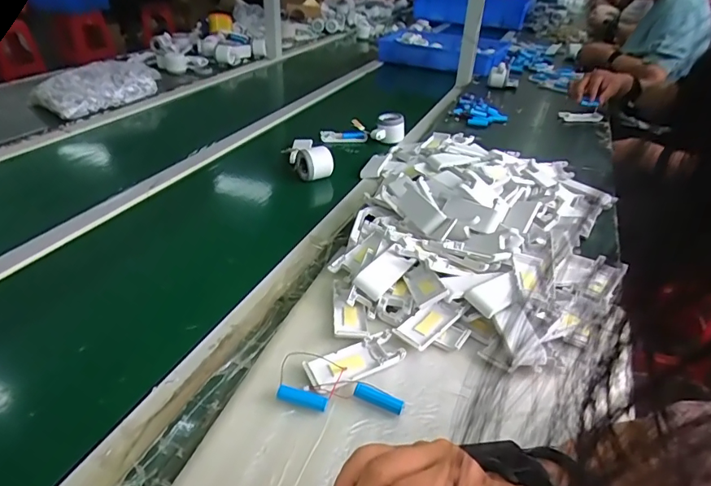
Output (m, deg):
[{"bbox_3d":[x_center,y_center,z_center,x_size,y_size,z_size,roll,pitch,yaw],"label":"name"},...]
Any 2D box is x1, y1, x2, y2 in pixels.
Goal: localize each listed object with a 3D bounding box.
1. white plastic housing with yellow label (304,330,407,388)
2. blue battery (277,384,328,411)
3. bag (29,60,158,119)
[{"bbox_3d":[0.000,0.127,0.493,0.102,0.013,0.045,-14,37,-23],"label":"white plastic housing with yellow label"},{"bbox_3d":[-0.053,0.154,0.458,0.050,0.013,0.012,10,35,11],"label":"blue battery"},{"bbox_3d":[-0.642,-0.405,1.179,0.149,0.072,0.293,26,40,30],"label":"bag"}]

